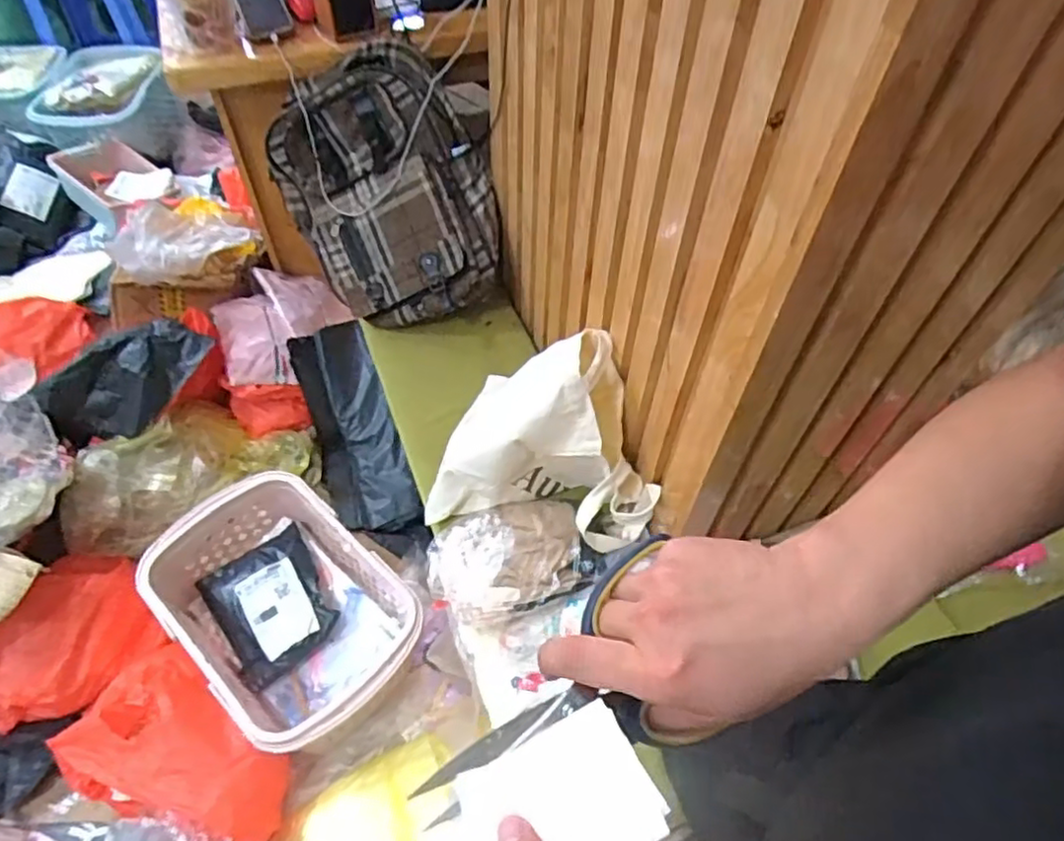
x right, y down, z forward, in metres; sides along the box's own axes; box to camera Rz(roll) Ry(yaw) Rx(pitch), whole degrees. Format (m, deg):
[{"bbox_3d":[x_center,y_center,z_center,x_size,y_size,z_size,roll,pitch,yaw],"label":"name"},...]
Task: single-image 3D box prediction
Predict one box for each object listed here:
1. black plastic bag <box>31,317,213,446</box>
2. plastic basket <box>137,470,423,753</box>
[{"bbox_3d":[-0.759,-0.077,1.270,0.141,0.139,0.296,34,60,22],"label":"black plastic bag"},{"bbox_3d":[-0.411,0.308,1.117,0.435,0.147,0.304,38,61,23],"label":"plastic basket"}]

